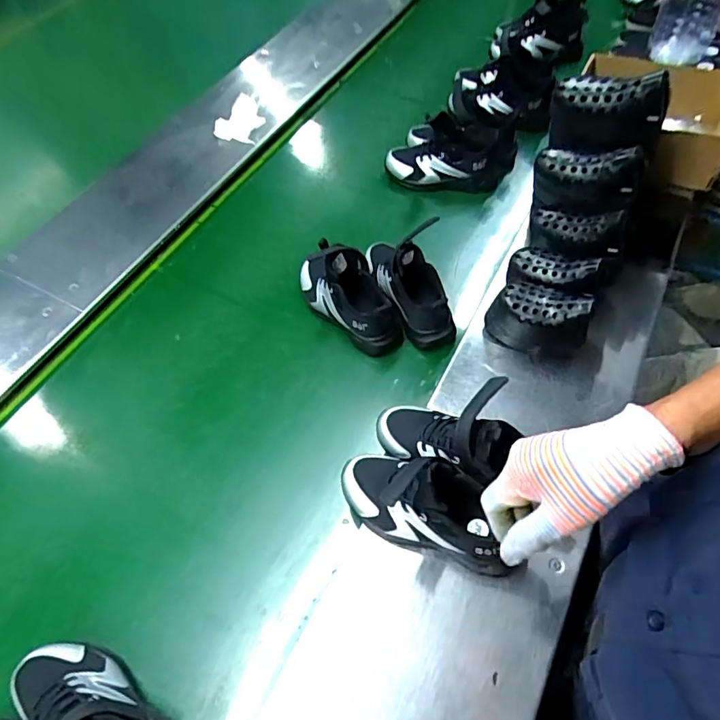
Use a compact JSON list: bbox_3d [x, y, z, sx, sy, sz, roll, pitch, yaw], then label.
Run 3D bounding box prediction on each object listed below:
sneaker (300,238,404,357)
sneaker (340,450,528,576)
[{"bbox_3d":[-0.016,-0.105,0.774,0.085,0.127,0.198,-36,62,-20],"label":"sneaker"},{"bbox_3d":[0.067,0.148,0.557,0.184,0.104,0.080,18,59,13],"label":"sneaker"}]

